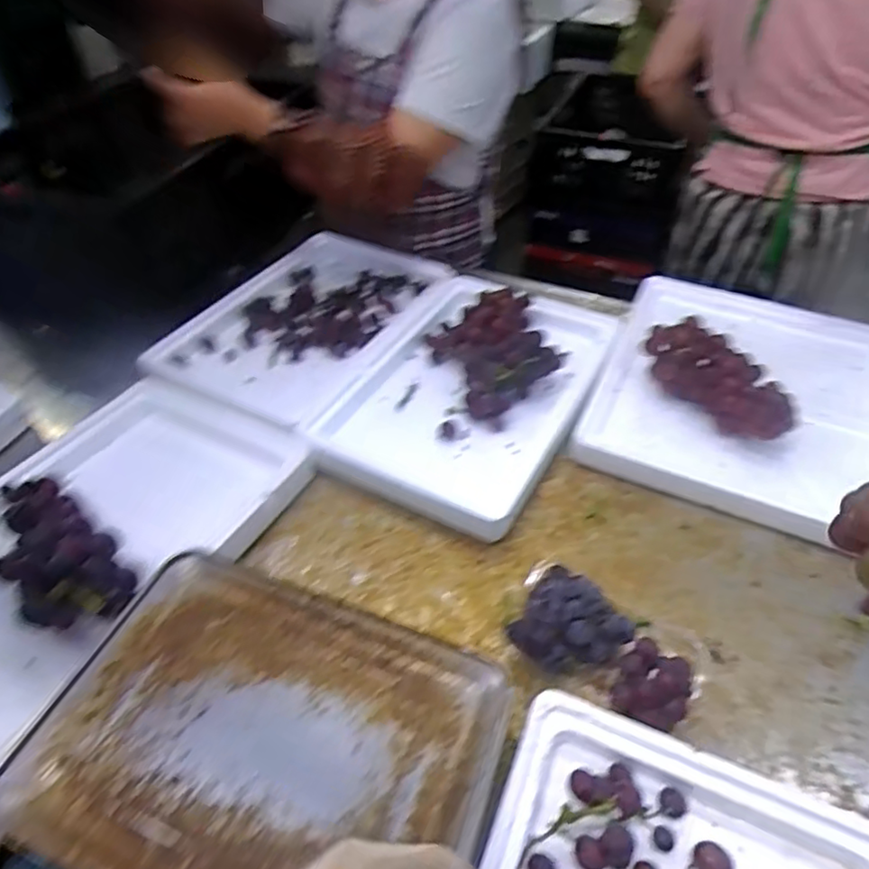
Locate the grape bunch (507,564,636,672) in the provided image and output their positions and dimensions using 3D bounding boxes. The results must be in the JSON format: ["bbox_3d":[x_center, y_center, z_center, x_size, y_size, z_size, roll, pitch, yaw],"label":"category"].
[{"bbox_3d":[0.122,0.187,0.604,0.095,0.077,0.095,0,45,0],"label":"grape bunch"}]

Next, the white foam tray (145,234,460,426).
[{"bbox_3d":[-0.213,-0.196,1.026,0.322,0.036,0.442,23,50,22],"label":"white foam tray"}]

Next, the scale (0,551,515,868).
[{"bbox_3d":[-0.138,0.273,0.475,0.327,0.100,0.292,16,47,16],"label":"scale"}]

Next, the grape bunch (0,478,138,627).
[{"bbox_3d":[-0.397,0.105,0.639,0.099,0.069,0.215,-33,53,-28],"label":"grape bunch"}]

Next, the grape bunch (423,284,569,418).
[{"bbox_3d":[0.094,-0.136,0.912,0.176,0.065,0.254,-15,47,-14],"label":"grape bunch"}]

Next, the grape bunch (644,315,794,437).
[{"bbox_3d":[0.374,-0.066,0.830,0.070,0.090,0.216,-29,52,-26],"label":"grape bunch"}]

